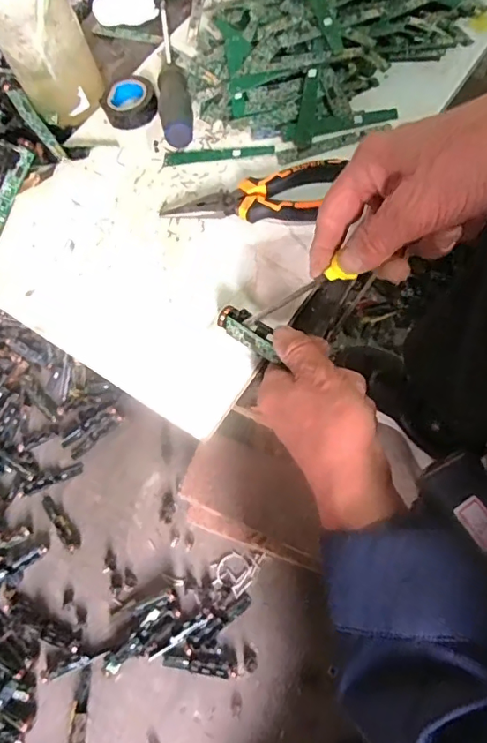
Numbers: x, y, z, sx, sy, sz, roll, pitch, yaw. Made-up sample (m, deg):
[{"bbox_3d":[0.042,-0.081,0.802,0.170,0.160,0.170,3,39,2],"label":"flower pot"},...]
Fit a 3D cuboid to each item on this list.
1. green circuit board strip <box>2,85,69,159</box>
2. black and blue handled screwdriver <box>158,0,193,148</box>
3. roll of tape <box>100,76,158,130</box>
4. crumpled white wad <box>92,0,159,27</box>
[{"bbox_3d":[-0.195,-0.234,0.483,0.014,0.006,0.097,-35,79,-13],"label":"green circuit board strip"},{"bbox_3d":[-0.070,-0.297,0.492,0.026,0.026,0.224,-11,63,4],"label":"black and blue handled screwdriver"},{"bbox_3d":[-0.109,-0.259,0.496,0.051,0.021,0.051,-4,63,8],"label":"roll of tape"},{"bbox_3d":[-0.131,-0.408,0.573,0.069,0.024,0.039,-1,64,9],"label":"crumpled white wad"}]

